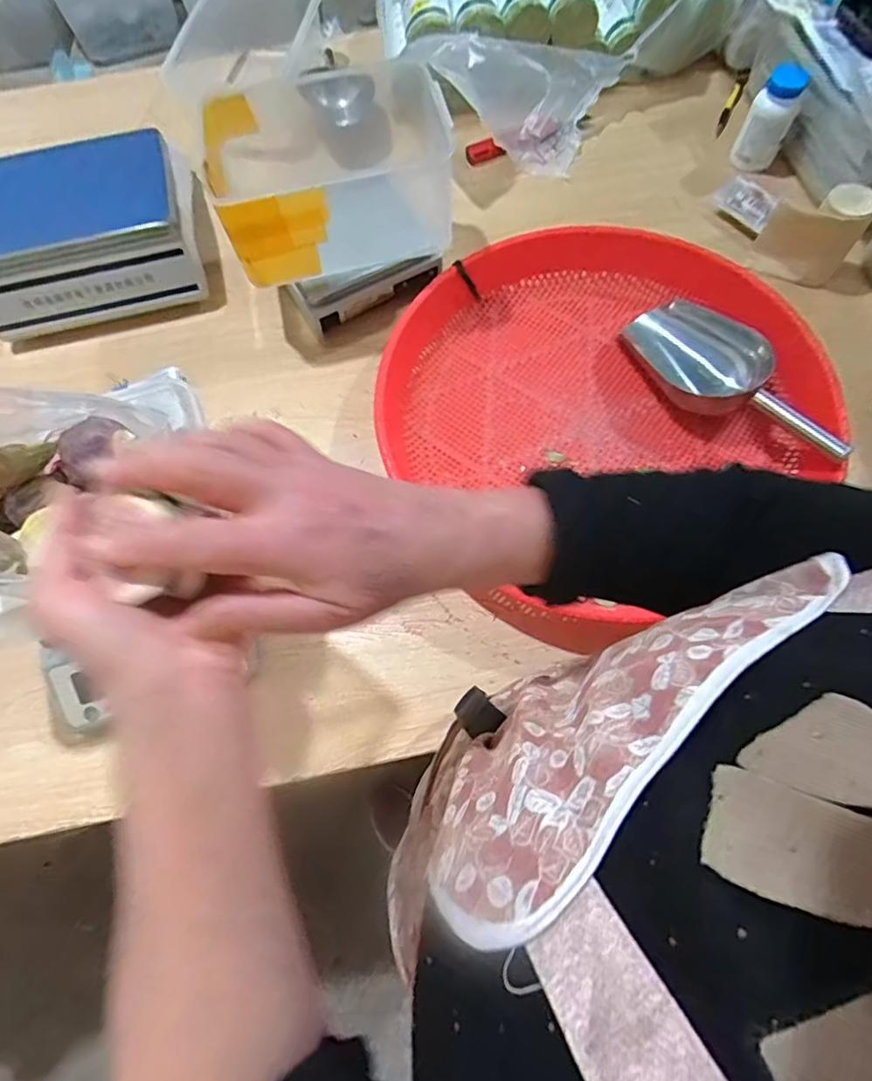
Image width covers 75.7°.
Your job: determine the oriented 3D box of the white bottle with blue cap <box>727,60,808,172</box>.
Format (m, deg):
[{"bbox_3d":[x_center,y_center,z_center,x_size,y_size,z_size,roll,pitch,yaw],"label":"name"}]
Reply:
[{"bbox_3d":[0.462,-0.583,0.777,0.061,0.102,0.064,25,71,11],"label":"white bottle with blue cap"}]

